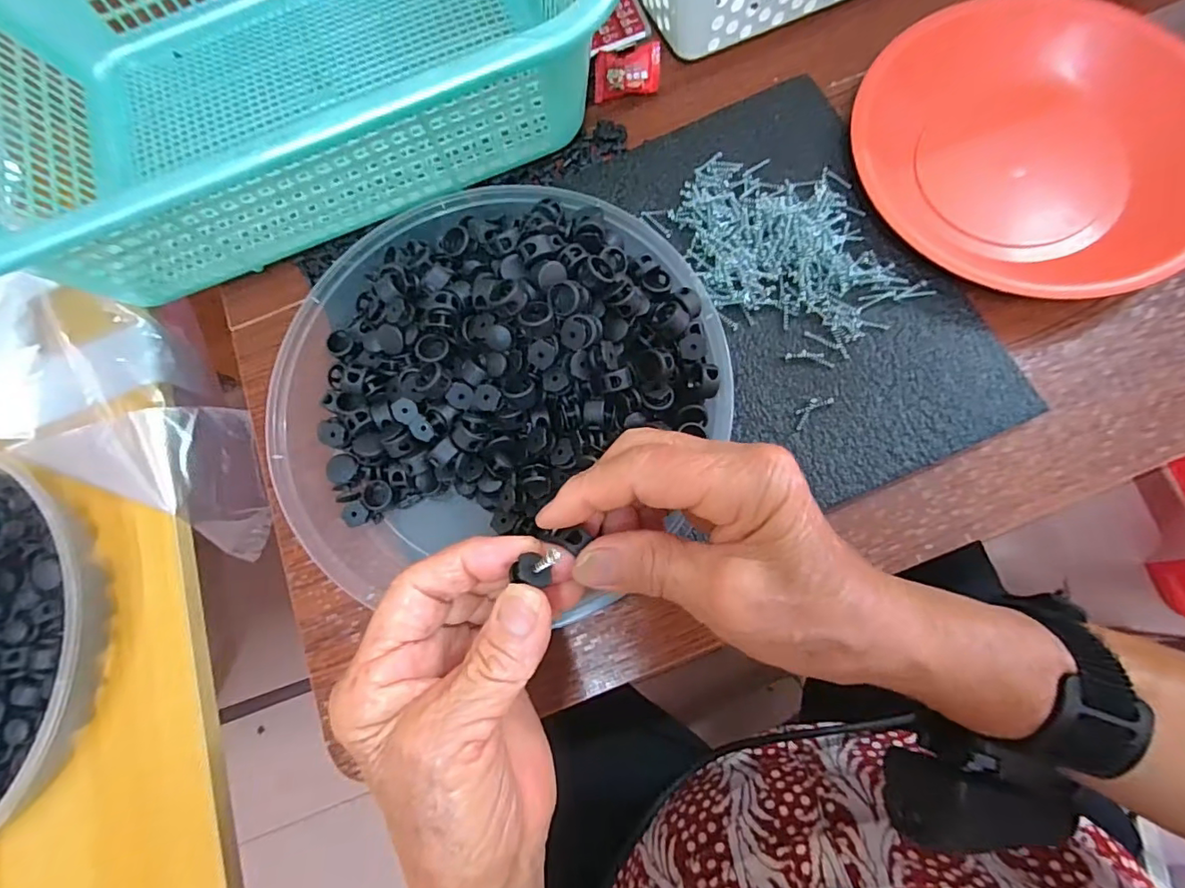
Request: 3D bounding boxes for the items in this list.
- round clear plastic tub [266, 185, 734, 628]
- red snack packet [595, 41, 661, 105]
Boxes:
[{"bbox_3d":[-0.049,-0.034,0.273,0.228,0.061,0.215,3,79,5],"label":"round clear plastic tub"},{"bbox_3d":[0.023,-0.247,0.351,0.043,0.012,0.030,-4,107,0],"label":"red snack packet"}]

